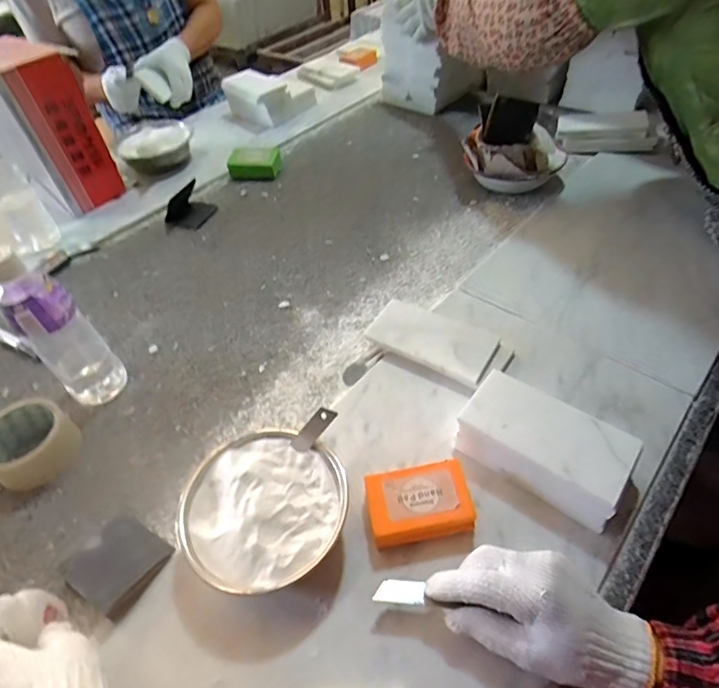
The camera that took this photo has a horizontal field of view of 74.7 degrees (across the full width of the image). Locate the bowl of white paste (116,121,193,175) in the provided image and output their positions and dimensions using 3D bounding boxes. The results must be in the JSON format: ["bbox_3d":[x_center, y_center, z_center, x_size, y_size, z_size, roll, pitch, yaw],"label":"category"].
[{"bbox_3d":[-0.424,-0.413,0.993,0.144,0.061,0.143,-1,46,2],"label":"bowl of white paste"}]

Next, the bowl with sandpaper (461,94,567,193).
[{"bbox_3d":[0.272,-0.349,0.821,0.152,0.141,0.159,-1,45,1],"label":"bowl with sandpaper"}]

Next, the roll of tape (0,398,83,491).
[{"bbox_3d":[-0.361,0.109,0.517,0.084,0.045,0.087,-1,45,1],"label":"roll of tape"}]

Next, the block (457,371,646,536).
[{"bbox_3d":[0.177,0.099,0.456,0.152,0.055,0.082,30,53,28],"label":"block"}]

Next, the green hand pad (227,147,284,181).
[{"bbox_3d":[-0.209,-0.363,0.945,0.101,0.037,0.074,-4,46,-1],"label":"green hand pad"}]

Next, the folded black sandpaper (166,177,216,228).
[{"bbox_3d":[-0.305,-0.252,0.852,0.071,0.044,0.086,11,47,13],"label":"folded black sandpaper"}]

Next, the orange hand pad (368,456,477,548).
[{"bbox_3d":[0.056,0.148,0.437,0.092,0.033,0.062,-9,46,-7],"label":"orange hand pad"}]

